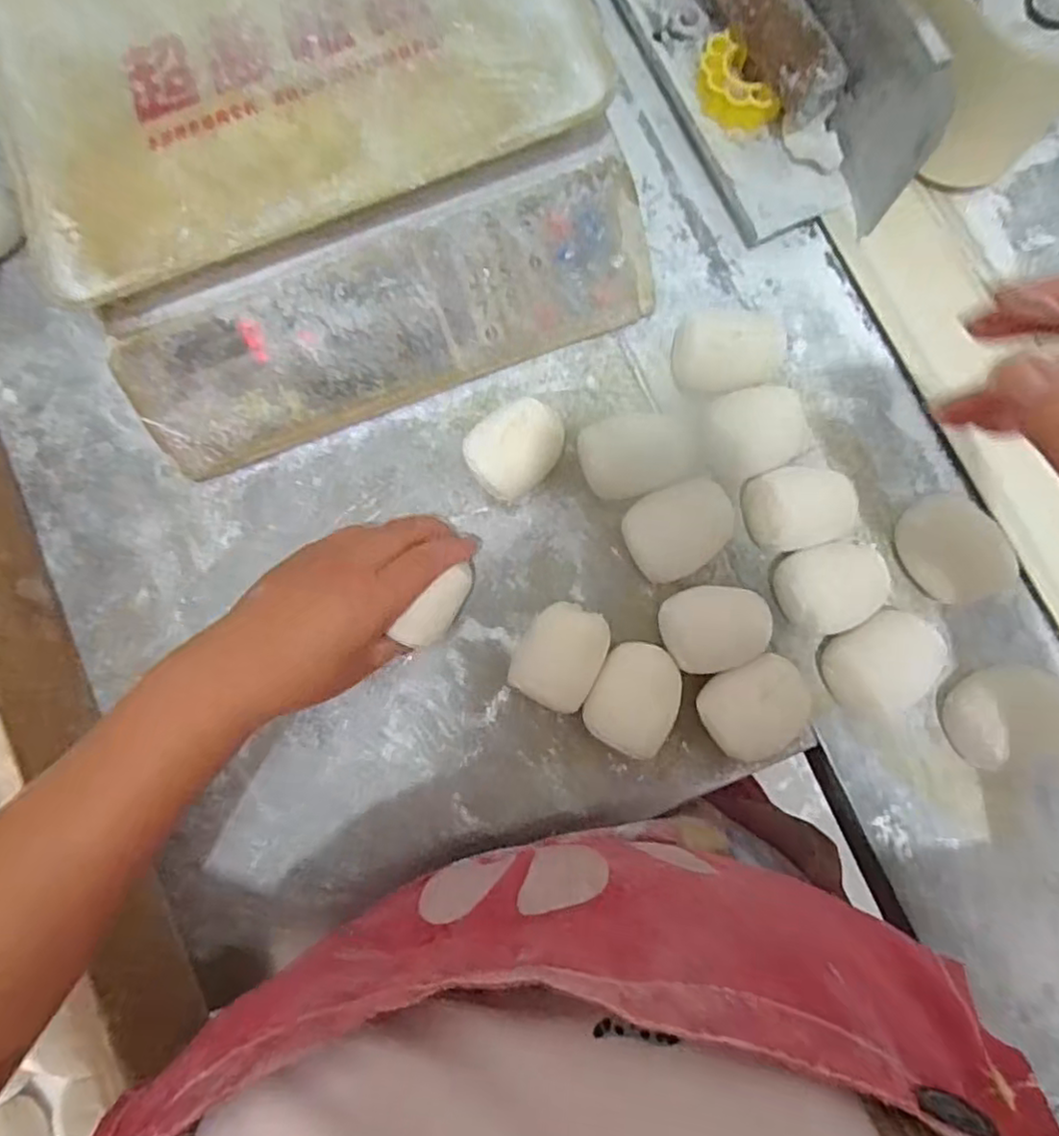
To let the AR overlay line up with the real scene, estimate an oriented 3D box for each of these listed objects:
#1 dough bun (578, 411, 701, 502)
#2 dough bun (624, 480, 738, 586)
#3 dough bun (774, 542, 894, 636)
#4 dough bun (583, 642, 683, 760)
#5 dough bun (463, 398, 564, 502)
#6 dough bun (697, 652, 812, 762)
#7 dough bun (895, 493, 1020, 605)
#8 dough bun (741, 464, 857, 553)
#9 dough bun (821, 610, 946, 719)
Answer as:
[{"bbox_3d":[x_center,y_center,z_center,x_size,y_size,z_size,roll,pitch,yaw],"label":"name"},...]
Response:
[{"bbox_3d":[0.067,-0.068,0.408,0.069,0.042,0.048,-10,82,2],"label":"dough bun"},{"bbox_3d":[0.092,-0.022,0.406,0.064,0.032,0.052,-21,82,1],"label":"dough bun"},{"bbox_3d":[0.182,0.012,0.395,0.060,0.032,0.051,-10,82,2],"label":"dough bun"},{"bbox_3d":[0.062,0.077,0.394,0.049,0.035,0.062,28,85,6],"label":"dough bun"},{"bbox_3d":[-0.009,-0.073,0.412,0.061,0.039,0.047,-42,82,-2],"label":"dough bun"},{"bbox_3d":[0.133,0.082,0.382,0.063,0.033,0.050,-28,82,0],"label":"dough bun"},{"bbox_3d":[0.258,-0.012,0.400,0.052,0.031,0.065,-14,82,2],"label":"dough bun"},{"bbox_3d":[0.164,-0.035,0.400,0.064,0.037,0.048,-8,83,2],"label":"dough bun"},{"bbox_3d":[0.209,0.058,0.385,0.056,0.034,0.054,-32,82,-1],"label":"dough bun"}]

